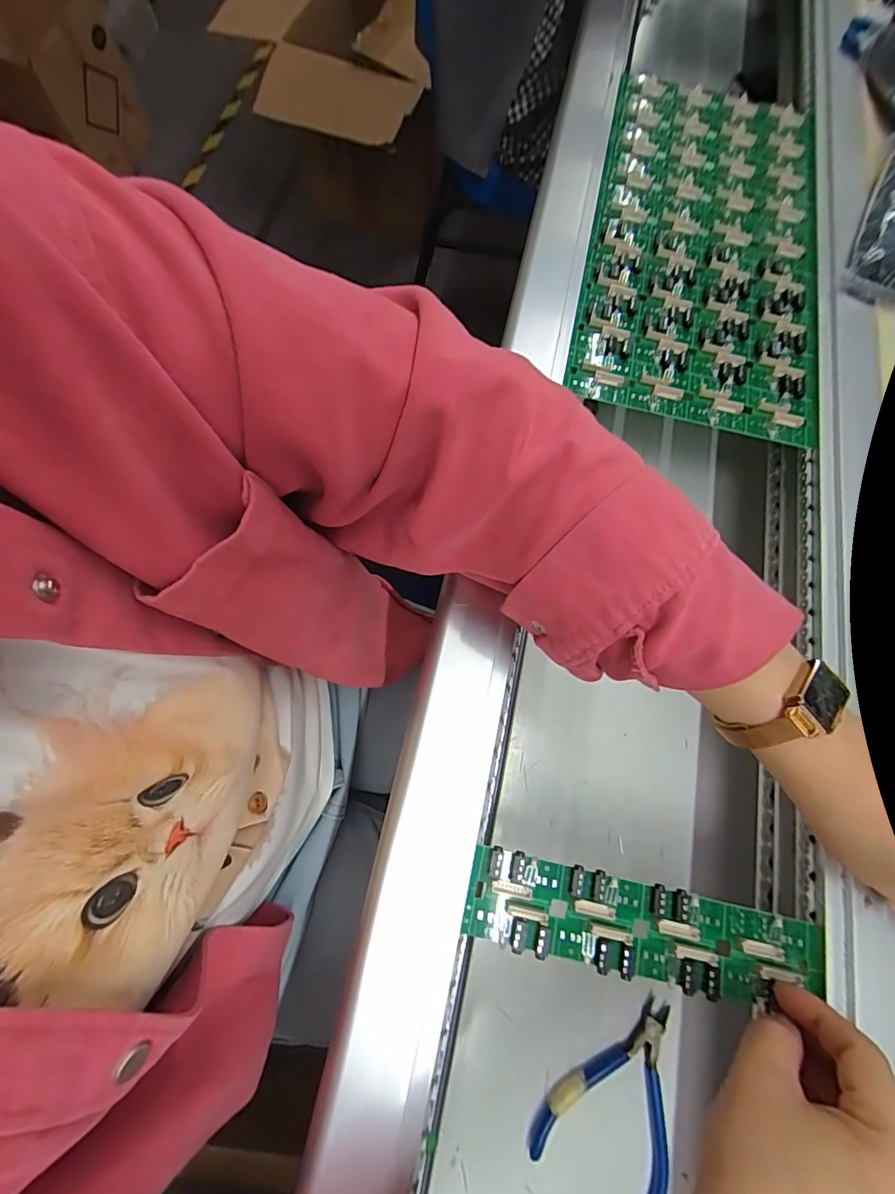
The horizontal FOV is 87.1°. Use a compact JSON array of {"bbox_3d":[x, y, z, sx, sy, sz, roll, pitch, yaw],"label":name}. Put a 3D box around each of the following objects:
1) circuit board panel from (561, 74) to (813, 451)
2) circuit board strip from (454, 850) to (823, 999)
[{"bbox_3d":[0.209,-0.298,0.389,0.174,0.012,0.368,12,72,1],"label":"circuit board panel"},{"bbox_3d":[0.100,0.169,0.240,0.179,0.007,0.044,12,72,0],"label":"circuit board strip"}]

